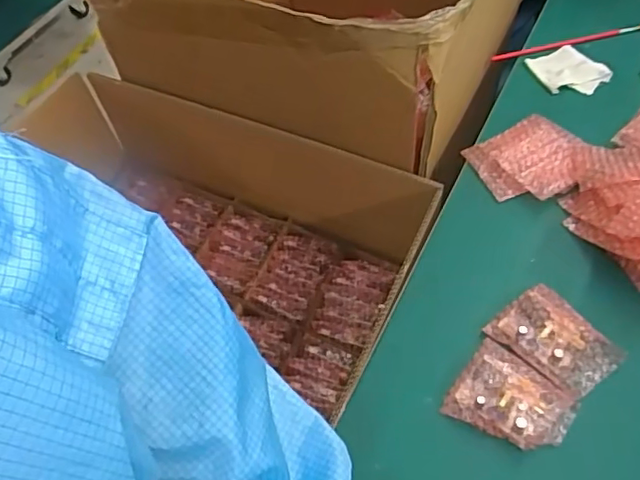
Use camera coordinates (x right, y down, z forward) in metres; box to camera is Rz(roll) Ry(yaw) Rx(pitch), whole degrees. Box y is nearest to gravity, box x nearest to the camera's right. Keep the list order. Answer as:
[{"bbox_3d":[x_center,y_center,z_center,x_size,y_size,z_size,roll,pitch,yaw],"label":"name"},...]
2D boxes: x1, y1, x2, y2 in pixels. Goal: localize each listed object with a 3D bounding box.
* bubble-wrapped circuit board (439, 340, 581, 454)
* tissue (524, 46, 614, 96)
[{"bbox_3d":[0.199,0.174,0.606,0.113,0.048,0.091,33,65,24],"label":"bubble-wrapped circuit board"},{"bbox_3d":[0.375,-0.258,0.884,0.080,0.027,0.101,-26,58,-13],"label":"tissue"}]

